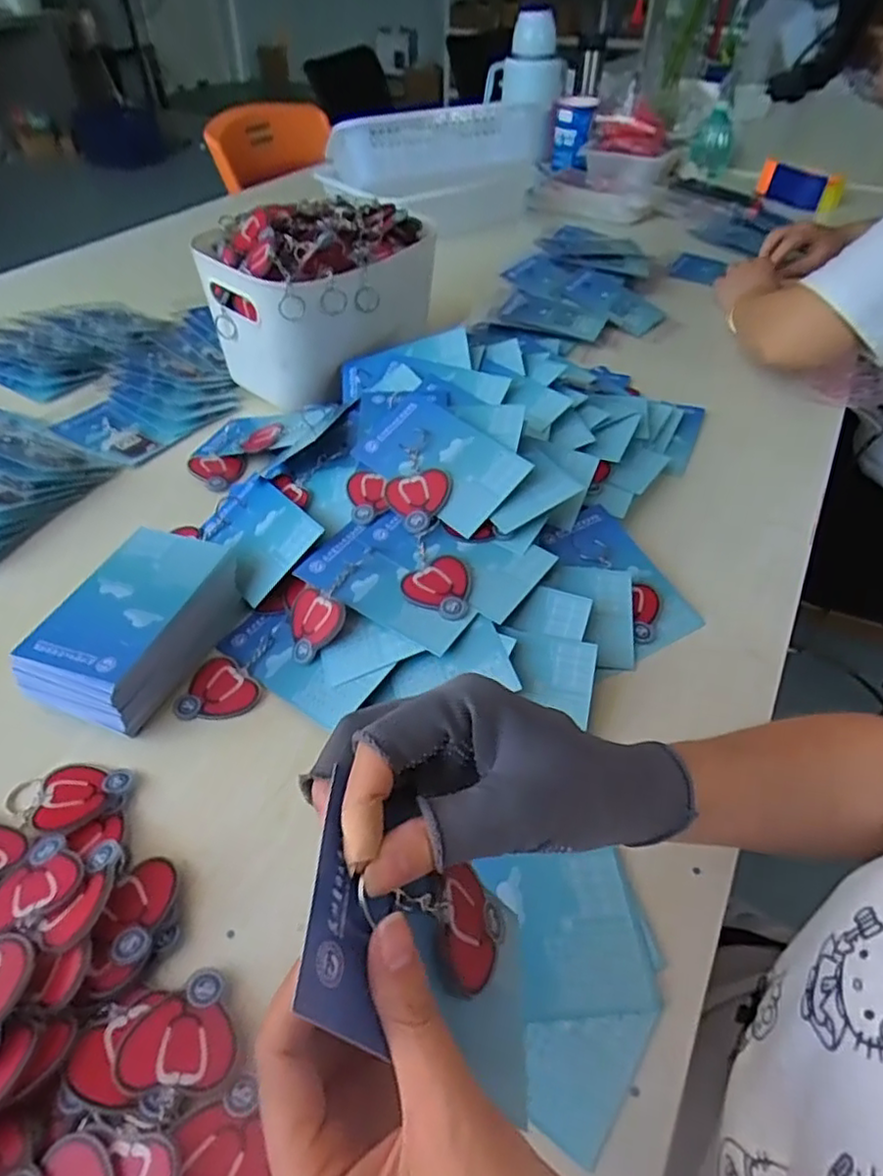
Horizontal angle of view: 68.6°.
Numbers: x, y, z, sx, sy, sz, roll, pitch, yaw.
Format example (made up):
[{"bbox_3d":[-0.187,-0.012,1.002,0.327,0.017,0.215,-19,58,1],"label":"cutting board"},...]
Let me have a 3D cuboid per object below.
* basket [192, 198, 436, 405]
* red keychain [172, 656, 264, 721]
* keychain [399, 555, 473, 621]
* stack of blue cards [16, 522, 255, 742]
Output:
[{"bbox_3d":[-0.131,-0.320,0.710,0.167,0.161,0.215,20,48,18],"label":"basket"},{"bbox_3d":[-0.150,0.071,0.442,0.052,0.004,0.051,-1,45,1],"label":"red keychain"},{"bbox_3d":[0.001,-0.003,0.460,0.050,0.007,0.050,20,49,18],"label":"keychain"},{"bbox_3d":[-0.210,0.026,0.455,0.084,0.049,0.141,14,47,15],"label":"stack of blue cards"}]

